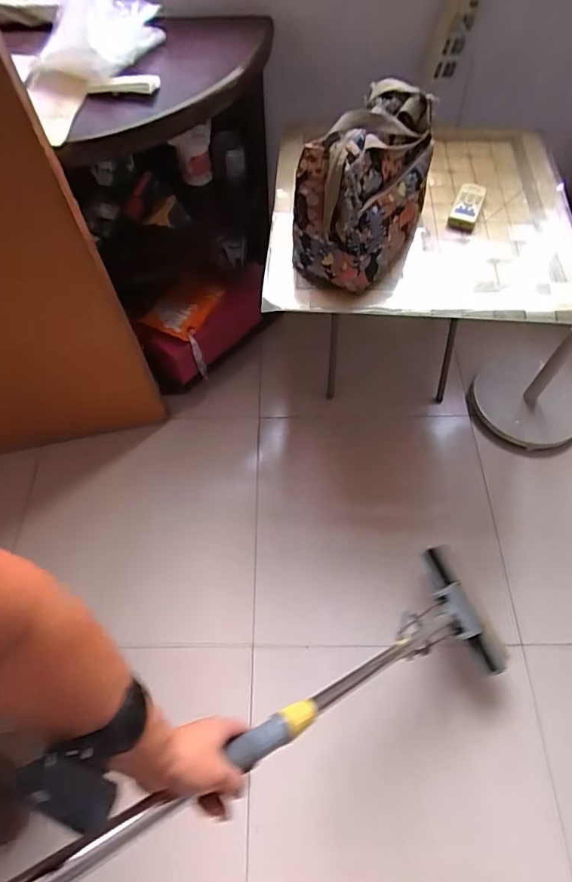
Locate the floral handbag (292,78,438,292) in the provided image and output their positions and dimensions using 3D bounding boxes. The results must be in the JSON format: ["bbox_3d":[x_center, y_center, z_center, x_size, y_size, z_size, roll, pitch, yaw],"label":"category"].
[{"bbox_3d":[0.140,-0.424,0.815,0.167,0.239,0.235,30,66,16],"label":"floral handbag"}]

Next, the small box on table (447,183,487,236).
[{"bbox_3d":[0.369,-0.478,0.954,0.054,0.025,0.122,19,65,10],"label":"small box on table"}]

